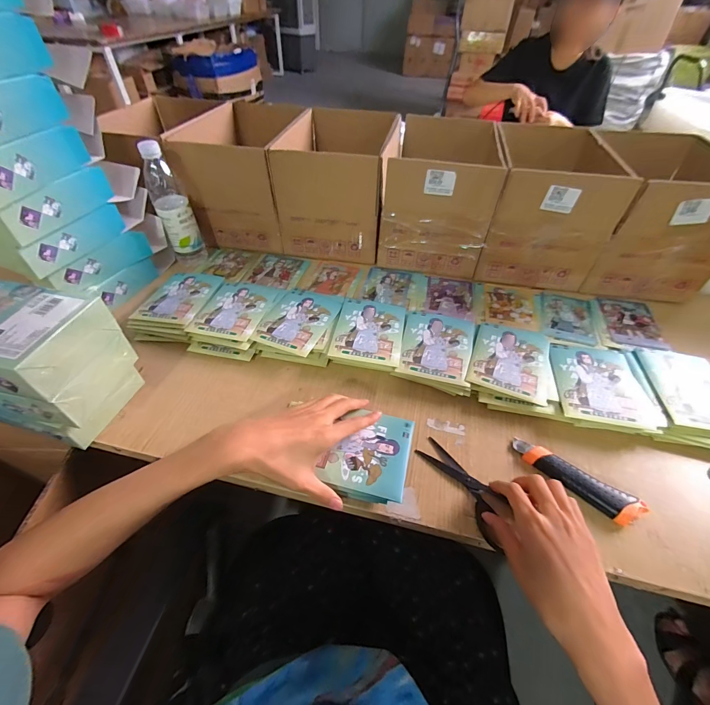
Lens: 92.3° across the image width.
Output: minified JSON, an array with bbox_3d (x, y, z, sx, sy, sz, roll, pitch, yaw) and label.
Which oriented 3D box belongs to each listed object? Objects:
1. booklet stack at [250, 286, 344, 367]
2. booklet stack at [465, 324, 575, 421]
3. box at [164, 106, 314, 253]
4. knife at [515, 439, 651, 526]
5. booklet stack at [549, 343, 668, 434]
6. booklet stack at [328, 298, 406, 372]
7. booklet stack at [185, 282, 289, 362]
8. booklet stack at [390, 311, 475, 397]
[{"bbox_3d":[-0.087,-0.056,0.593,0.120,0.031,0.169,12,49,9],"label":"booklet stack"},{"bbox_3d":[0.242,0.024,0.524,0.128,0.031,0.153,14,50,11],"label":"booklet stack"},{"bbox_3d":[-0.241,-0.407,0.783,0.194,0.210,0.313,4,49,2],"label":"box"},{"bbox_3d":[0.269,0.155,0.420,0.147,0.021,0.035,33,55,24],"label":"knife"},{"bbox_3d":[0.353,0.053,0.499,0.121,0.032,0.140,7,49,4],"label":"booklet stack"},{"bbox_3d":[0.024,-0.028,0.570,0.109,0.034,0.141,10,49,7],"label":"booklet stack"},{"bbox_3d":[-0.204,-0.065,0.596,0.115,0.030,0.167,12,49,9],"label":"booklet stack"},{"bbox_3d":[0.130,-0.002,0.548,0.109,0.032,0.148,14,50,11],"label":"booklet stack"}]

